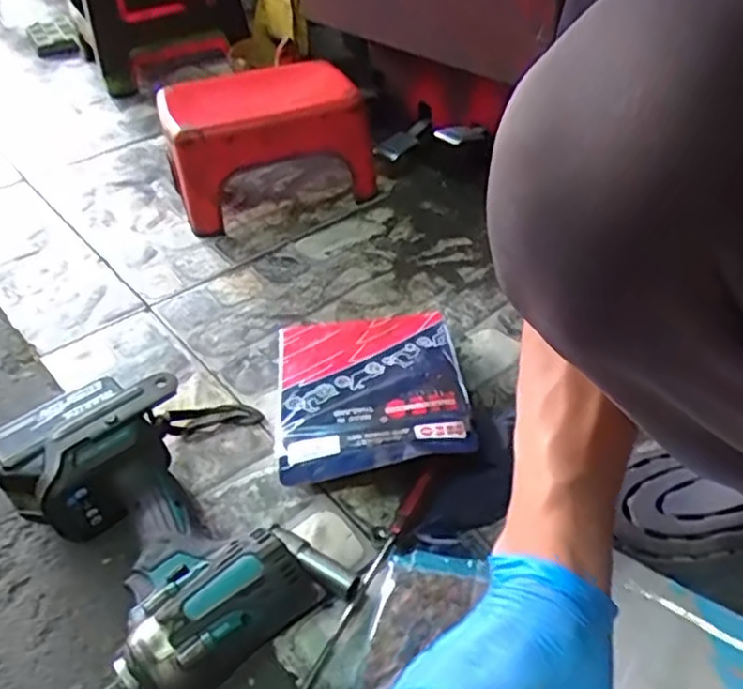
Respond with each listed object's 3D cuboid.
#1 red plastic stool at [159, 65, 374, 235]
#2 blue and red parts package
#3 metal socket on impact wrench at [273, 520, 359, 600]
[{"bbox_3d":[-0.130,-0.247,0.881,0.241,0.143,0.155,-20,43,-18],"label":"red plastic stool"},{"bbox_3d":[-0.004,0.033,0.611,0.160,0.012,0.206,-8,35,-1],"label":"blue and red parts package"},{"bbox_3d":[-0.041,0.154,0.498,0.078,0.016,0.016,34,51,17],"label":"metal socket on impact wrench"}]

